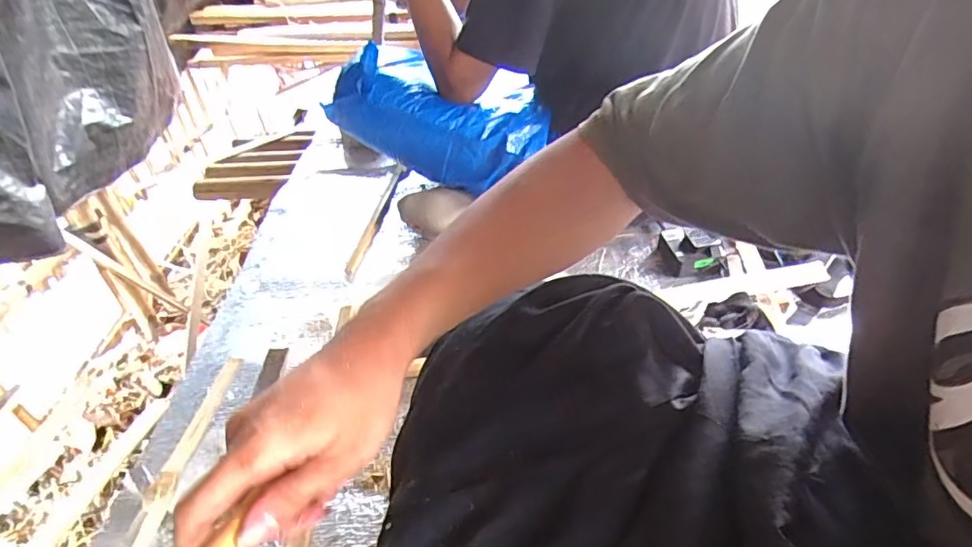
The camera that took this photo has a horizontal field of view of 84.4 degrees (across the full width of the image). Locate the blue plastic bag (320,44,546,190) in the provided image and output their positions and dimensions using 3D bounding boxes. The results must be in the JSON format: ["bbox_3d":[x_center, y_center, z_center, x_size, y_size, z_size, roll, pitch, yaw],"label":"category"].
[{"bbox_3d":[-0.069,-0.230,0.841,0.348,0.152,0.140,11,35,-9],"label":"blue plastic bag"}]

